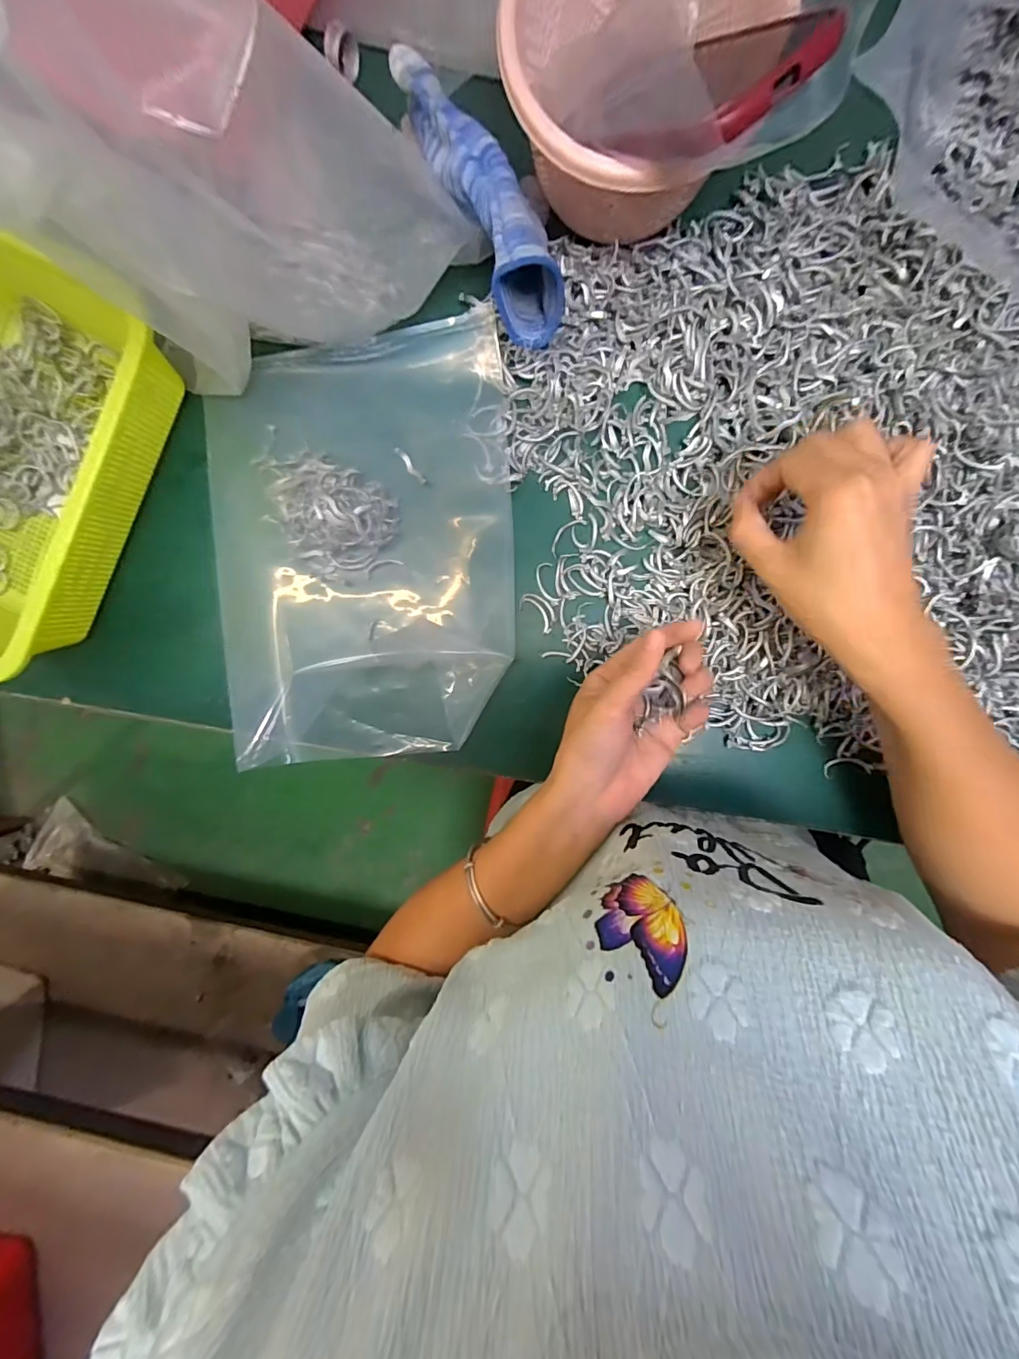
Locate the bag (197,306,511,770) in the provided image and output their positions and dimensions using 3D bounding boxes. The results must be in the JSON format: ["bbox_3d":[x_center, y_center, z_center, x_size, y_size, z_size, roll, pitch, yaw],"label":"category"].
[{"bbox_3d":[-0.104,-0.093,0.344,0.212,0.023,0.296,-5,95,5],"label":"bag"}]

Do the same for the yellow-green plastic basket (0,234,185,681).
[{"bbox_3d":[-0.348,-0.141,0.327,0.192,0.075,0.240,32,96,1],"label":"yellow-green plastic basket"}]

